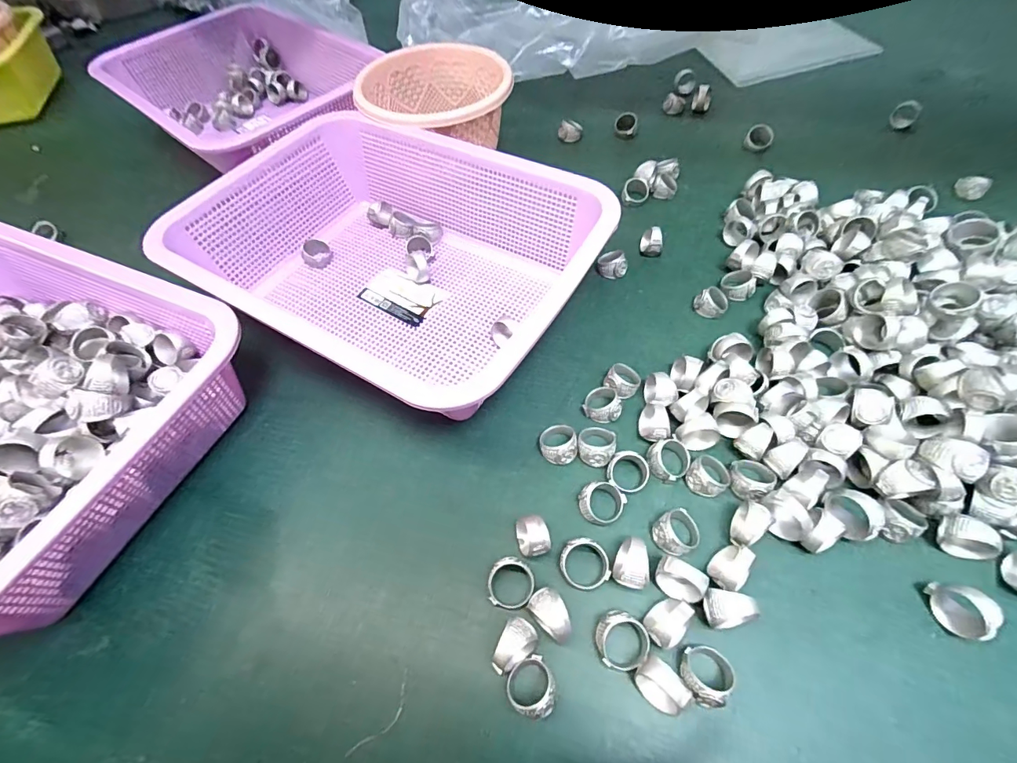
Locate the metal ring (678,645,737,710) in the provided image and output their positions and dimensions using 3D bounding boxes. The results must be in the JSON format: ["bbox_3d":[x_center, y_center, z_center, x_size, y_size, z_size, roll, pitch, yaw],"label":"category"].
[{"bbox_3d":[0.099,0.148,0.225,0.027,0.016,0.026,-2,58,3],"label":"metal ring"}]

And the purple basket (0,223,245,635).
[{"bbox_3d":[-0.333,0.017,0.298,0.297,0.085,0.223,18,61,15],"label":"purple basket"}]

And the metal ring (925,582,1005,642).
[{"bbox_3d":[0.234,0.118,0.230,0.015,0.023,0.027,-10,58,-3],"label":"metal ring"}]

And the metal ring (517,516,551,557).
[{"bbox_3d":[0.015,0.090,0.265,0.020,0.021,0.024,-15,58,-6],"label":"metal ring"}]

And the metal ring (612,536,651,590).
[{"bbox_3d":[0.069,0.103,0.252,0.019,0.022,0.025,11,59,11],"label":"metal ring"}]

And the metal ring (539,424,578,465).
[{"bbox_3d":[0.034,0.042,0.301,0.024,0.015,0.026,-2,58,3],"label":"metal ring"}]

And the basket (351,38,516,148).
[{"bbox_3d":[-0.068,-0.271,0.458,0.141,0.079,0.129,-2,58,3],"label":"basket"}]

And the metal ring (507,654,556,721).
[{"bbox_3d":[0.012,0.155,0.225,0.023,0.017,0.027,-23,59,-11],"label":"metal ring"}]

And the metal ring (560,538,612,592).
[{"bbox_3d":[0.044,0.105,0.257,0.028,0.016,0.026,-2,58,3],"label":"metal ring"}]

